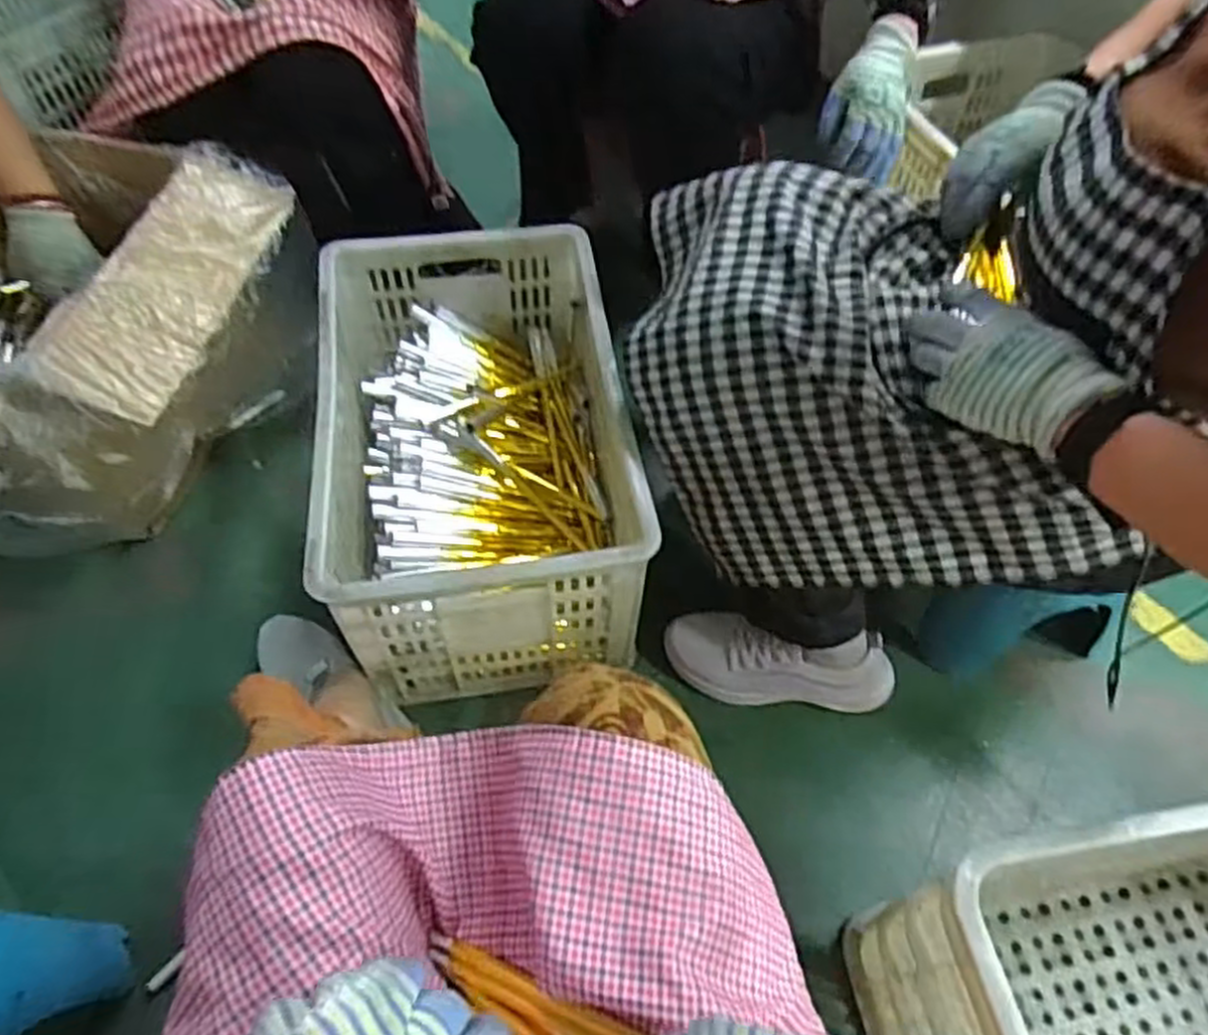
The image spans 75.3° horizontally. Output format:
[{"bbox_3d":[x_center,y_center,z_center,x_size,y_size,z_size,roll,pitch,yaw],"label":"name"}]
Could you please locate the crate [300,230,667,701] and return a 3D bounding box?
[{"bbox_3d":[-0.142,-0.086,0.911,0.305,0.254,0.494,-7,56,-7],"label":"crate"}]

